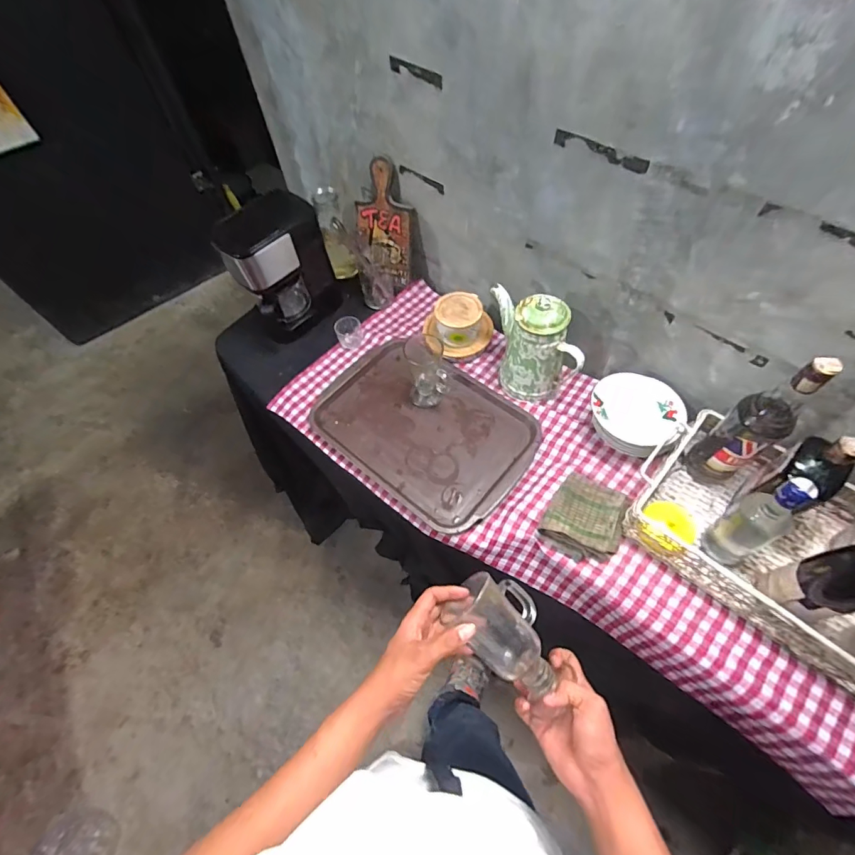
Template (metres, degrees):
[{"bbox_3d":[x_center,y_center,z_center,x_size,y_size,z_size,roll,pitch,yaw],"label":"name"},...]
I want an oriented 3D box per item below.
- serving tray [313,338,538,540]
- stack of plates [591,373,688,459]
[{"bbox_3d":[-0.011,-0.005,0.903,0.438,0.028,0.307,37,68,22],"label":"serving tray"},{"bbox_3d":[0.377,-0.022,0.796,0.154,0.084,0.163,24,63,17],"label":"stack of plates"}]

